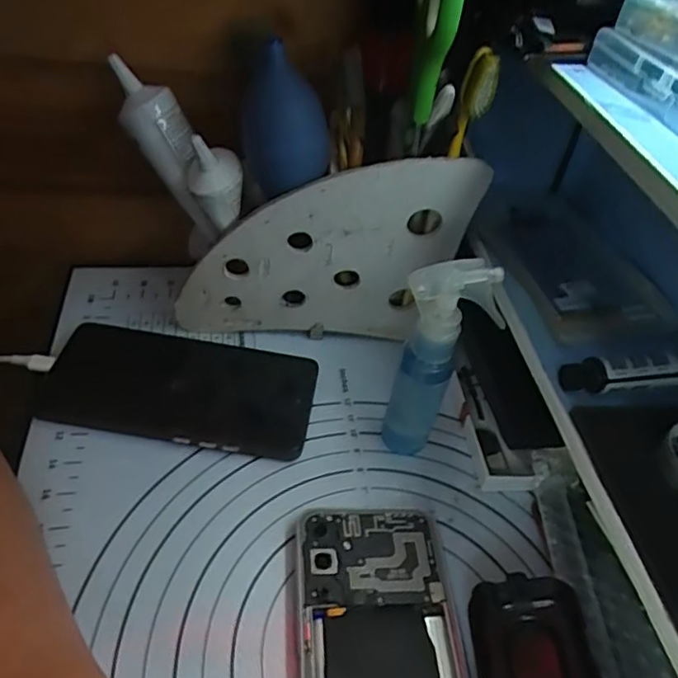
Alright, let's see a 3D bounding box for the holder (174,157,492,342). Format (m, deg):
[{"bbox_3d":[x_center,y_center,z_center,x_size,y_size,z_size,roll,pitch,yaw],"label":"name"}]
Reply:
[{"bbox_3d":[-0.011,-0.052,0.375,0.175,0.132,0.009,2,45,-6],"label":"holder"}]

